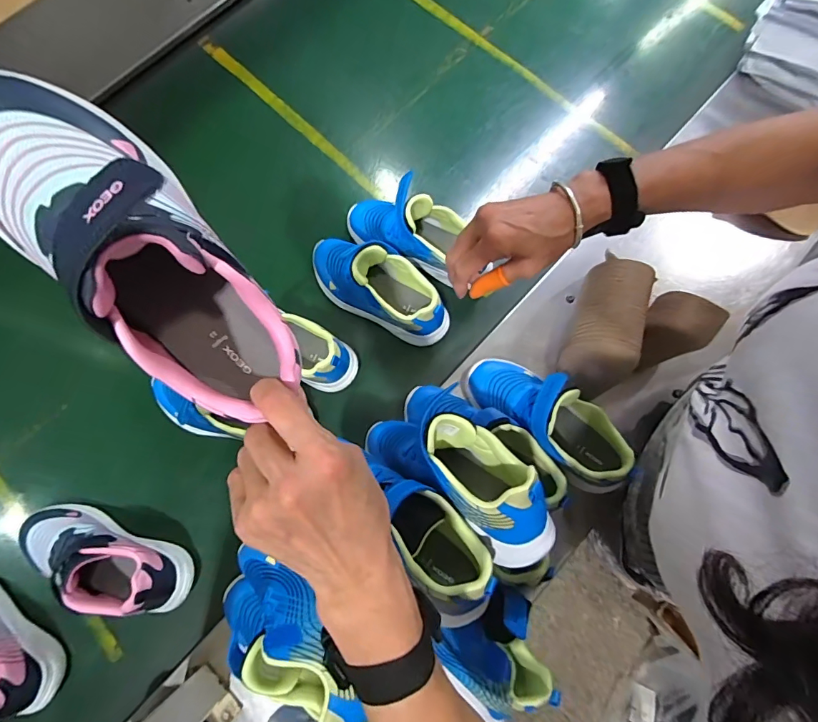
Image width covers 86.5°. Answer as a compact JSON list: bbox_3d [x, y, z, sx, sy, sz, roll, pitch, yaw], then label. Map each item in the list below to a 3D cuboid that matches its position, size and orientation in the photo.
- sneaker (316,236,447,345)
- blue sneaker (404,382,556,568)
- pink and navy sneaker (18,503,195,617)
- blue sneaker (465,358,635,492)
[{"bbox_3d":[-0.044,-0.111,0.610,0.227,0.110,0.089,28,78,7],"label":"sneaker"},{"bbox_3d":[0.054,0.084,0.462,0.089,0.122,0.238,-28,33,-6],"label":"blue sneaker"},{"bbox_3d":[-0.383,0.241,0.537,0.224,0.083,0.085,23,78,6],"label":"pink and navy sneaker"},{"bbox_3d":[0.169,0.064,0.519,0.208,0.105,0.077,41,80,9],"label":"blue sneaker"}]

